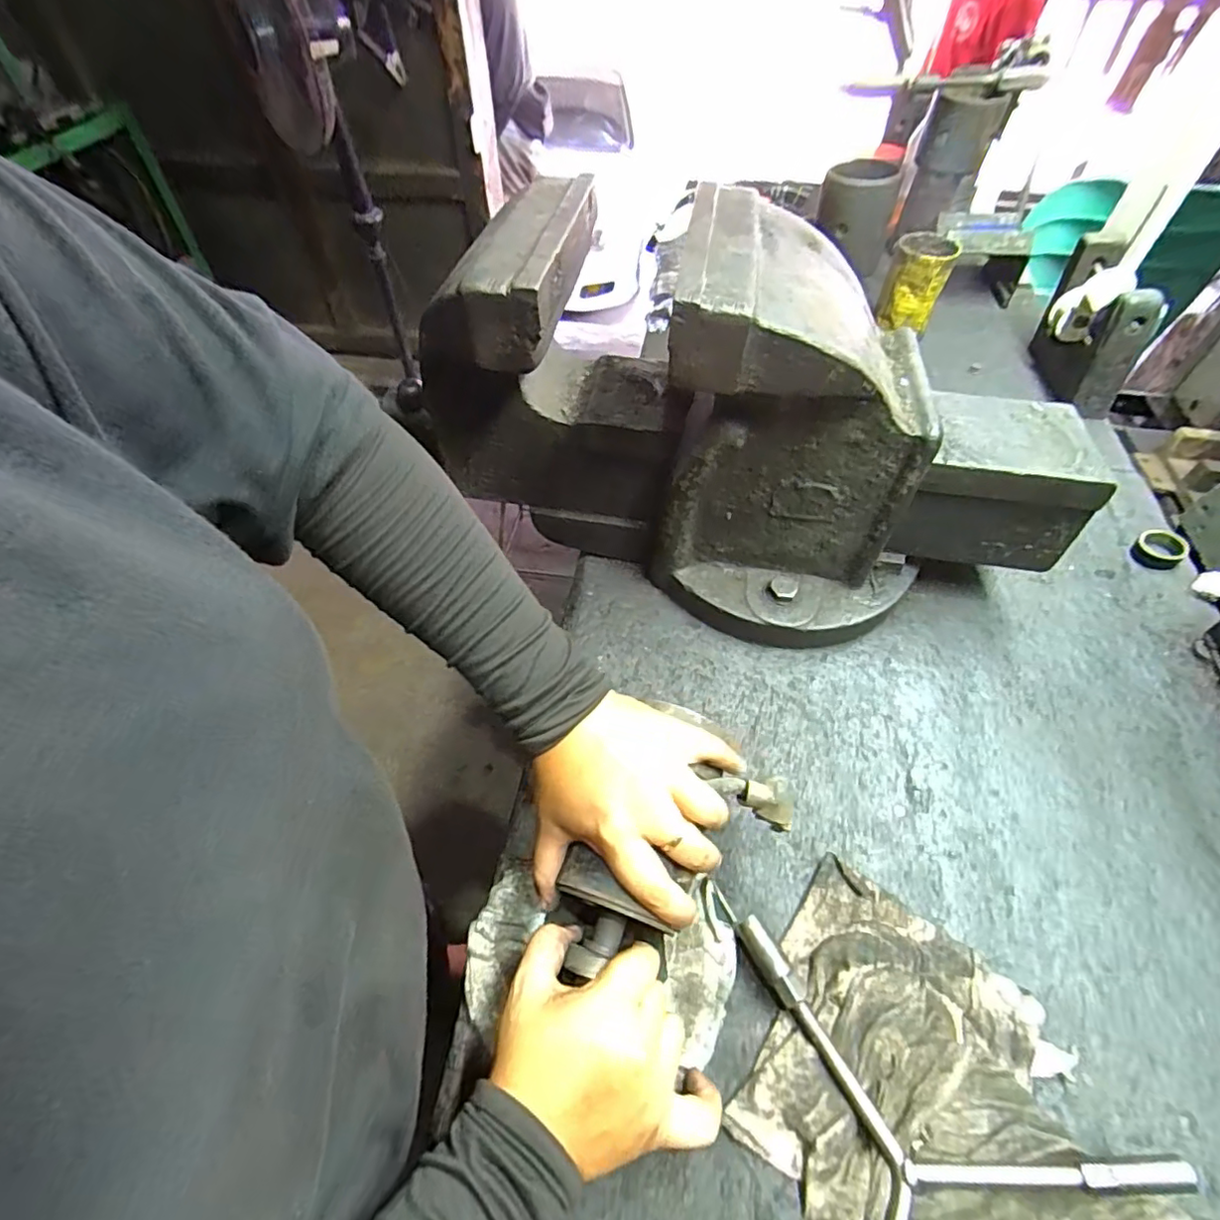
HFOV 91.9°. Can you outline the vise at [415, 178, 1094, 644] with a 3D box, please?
[{"bbox_3d":[0.120,-0.132,0.468,0.488,0.268,0.185,14,54,9],"label":"vise"}]

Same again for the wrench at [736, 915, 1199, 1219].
[{"bbox_3d":[0.138,0.258,0.315,0.214,0.014,0.193,-28,56,-11],"label":"wrench"}]

